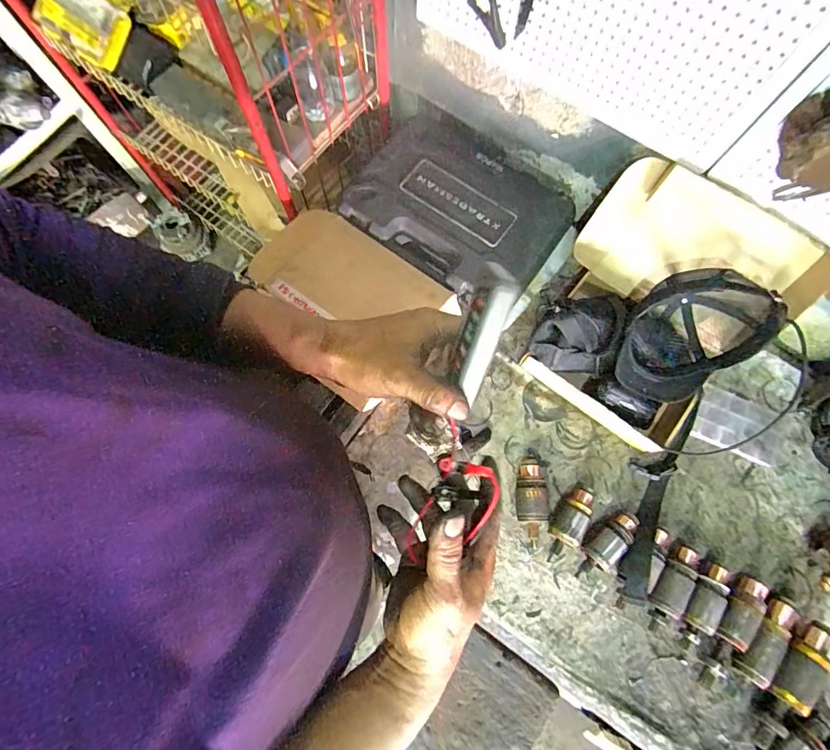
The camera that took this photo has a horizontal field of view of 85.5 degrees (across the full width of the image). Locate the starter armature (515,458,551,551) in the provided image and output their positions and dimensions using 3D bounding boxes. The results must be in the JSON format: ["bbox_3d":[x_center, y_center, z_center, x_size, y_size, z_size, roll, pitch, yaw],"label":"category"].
[{"bbox_3d":[0.190,0.208,0.745,0.046,0.057,0.150,0,76,-1],"label":"starter armature"}]

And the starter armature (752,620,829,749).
[{"bbox_3d":[0.580,0.475,0.693,0.060,0.046,0.208,43,79,9],"label":"starter armature"}]

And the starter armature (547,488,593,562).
[{"bbox_3d":[0.255,0.245,0.741,0.051,0.049,0.133,28,77,6],"label":"starter armature"}]

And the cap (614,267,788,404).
[{"bbox_3d":[0.435,-0.074,0.729,0.193,0.229,0.113,36,32,-14],"label":"cap"}]

